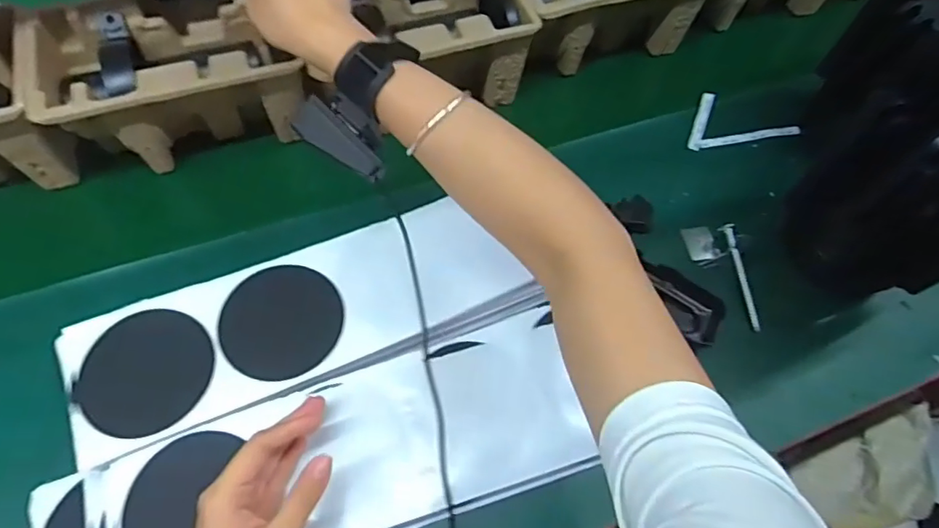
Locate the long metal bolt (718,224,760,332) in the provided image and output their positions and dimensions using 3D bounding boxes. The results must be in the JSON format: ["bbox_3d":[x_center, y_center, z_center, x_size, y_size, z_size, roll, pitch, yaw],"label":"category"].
[{"bbox_3d":[0.254,0.012,0.517,0.009,0.009,0.101,-11,81,-10],"label":"long metal bolt"}]

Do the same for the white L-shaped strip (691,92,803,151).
[{"bbox_3d":[0.306,-0.144,0.617,0.110,0.007,0.092,22,61,9],"label":"white L-shaped strip"}]

